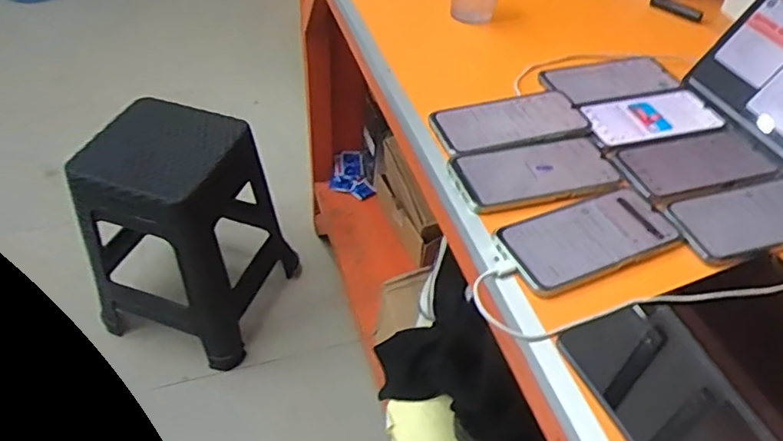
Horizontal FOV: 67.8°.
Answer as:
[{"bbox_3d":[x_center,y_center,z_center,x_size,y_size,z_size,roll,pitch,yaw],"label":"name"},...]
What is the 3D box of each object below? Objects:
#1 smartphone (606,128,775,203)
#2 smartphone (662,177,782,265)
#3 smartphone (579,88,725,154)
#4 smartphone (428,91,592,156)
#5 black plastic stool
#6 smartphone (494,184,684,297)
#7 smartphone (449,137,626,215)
[{"bbox_3d":[0.326,-0.062,0.628,0.168,0.008,0.084,-12,48,-15],"label":"smartphone"},{"bbox_3d":[0.354,-0.003,0.569,0.165,0.005,0.080,-12,48,-14],"label":"smartphone"},{"bbox_3d":[0.299,-0.120,0.677,0.172,0.006,0.084,-13,48,-15],"label":"smartphone"},{"bbox_3d":[0.133,-0.111,0.651,0.169,0.009,0.084,-11,48,-13],"label":"smartphone"},{"bbox_3d":[-0.489,0.020,1.364,0.397,0.493,0.353,16,47,11],"label":"black plastic stool"},{"bbox_3d":[0.184,0.016,0.541,0.167,0.010,0.084,-17,49,-19],"label":"smartphone"},{"bbox_3d":[0.148,-0.050,0.599,0.170,0.006,0.082,-11,48,-14],"label":"smartphone"}]

